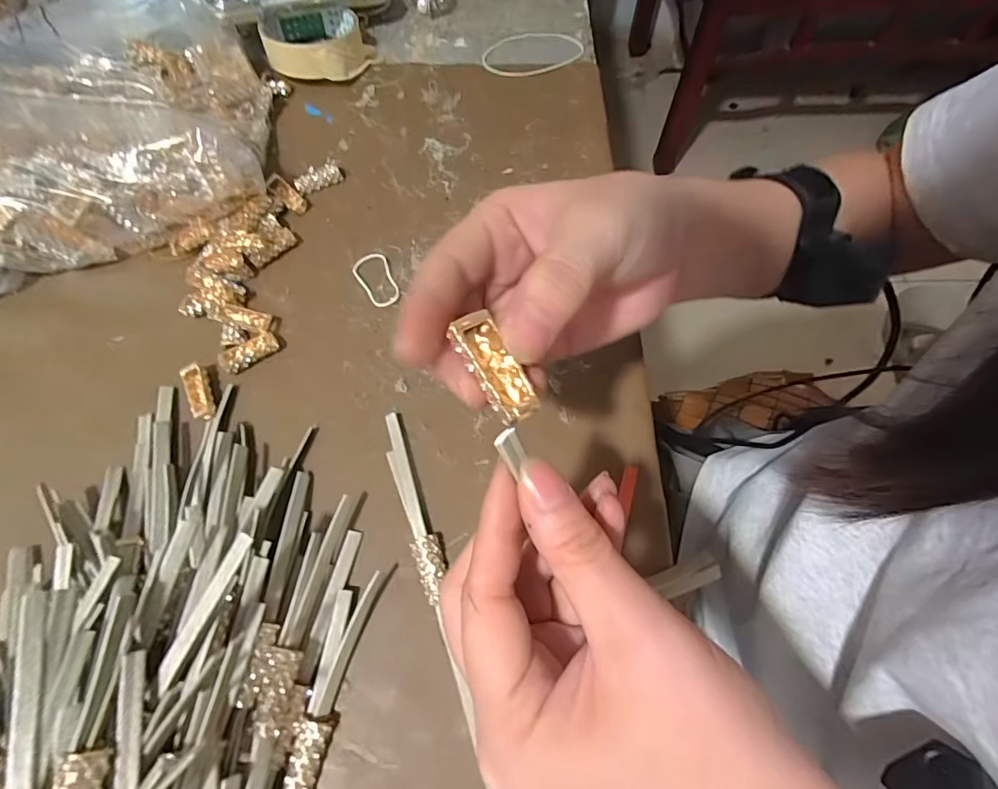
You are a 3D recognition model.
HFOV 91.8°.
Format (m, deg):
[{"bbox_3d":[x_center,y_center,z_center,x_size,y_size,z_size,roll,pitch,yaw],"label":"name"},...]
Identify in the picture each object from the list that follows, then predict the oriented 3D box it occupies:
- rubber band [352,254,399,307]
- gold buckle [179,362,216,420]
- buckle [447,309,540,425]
[{"bbox_3d":[-0.087,-0.082,0.342,0.025,0.004,0.047,-20,68,-10],"label":"rubber band"},{"bbox_3d":[-0.189,-0.002,0.304,0.015,0.006,0.040,-22,69,-10],"label":"gold buckle"},{"bbox_3d":[-0.001,-0.008,0.152,0.013,0.009,0.035,-30,87,-13],"label":"buckle"}]

